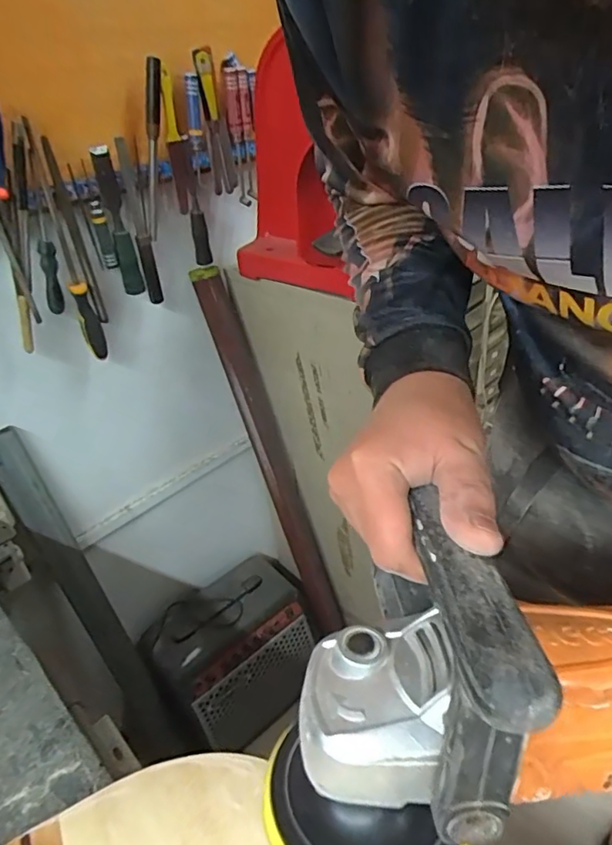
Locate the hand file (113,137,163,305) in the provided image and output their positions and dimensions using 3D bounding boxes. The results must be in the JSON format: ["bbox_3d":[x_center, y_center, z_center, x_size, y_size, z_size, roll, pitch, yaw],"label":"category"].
[{"bbox_3d":[-0.234,-0.273,0.748,0.023,0.212,0.018,-6,34,3],"label":"hand file"}]

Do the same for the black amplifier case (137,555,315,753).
[{"bbox_3d":[-0.150,0.489,1.122,0.295,0.275,0.202,-30,40,-29],"label":"black amplifier case"}]

